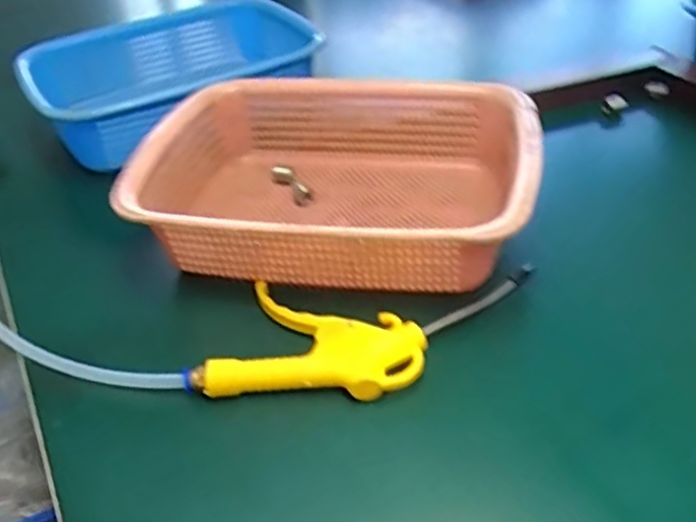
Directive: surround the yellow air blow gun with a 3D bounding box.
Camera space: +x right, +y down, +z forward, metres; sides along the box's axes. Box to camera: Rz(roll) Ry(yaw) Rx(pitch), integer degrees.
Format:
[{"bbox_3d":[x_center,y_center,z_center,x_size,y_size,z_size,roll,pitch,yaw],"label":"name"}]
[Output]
[{"bbox_3d":[0.014,0.045,0.447,0.209,0.020,0.103,-2,40,6],"label":"yellow air blow gun"}]

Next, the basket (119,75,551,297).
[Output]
[{"bbox_3d":[-0.004,-0.065,0.536,0.283,0.077,0.214,4,41,13],"label":"basket"}]

